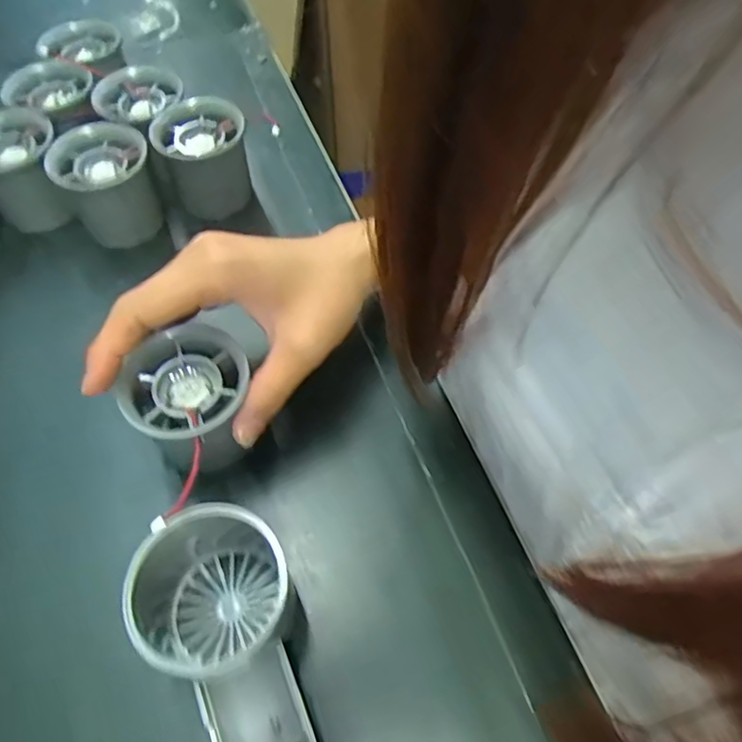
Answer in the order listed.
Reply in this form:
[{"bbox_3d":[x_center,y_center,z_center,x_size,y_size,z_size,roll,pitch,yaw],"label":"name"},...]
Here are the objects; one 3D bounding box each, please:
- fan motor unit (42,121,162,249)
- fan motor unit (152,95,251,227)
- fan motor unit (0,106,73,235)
[{"bbox_3d":[-0.157,-0.108,0.350,0.052,0.054,0.059,-19,60,-11],"label":"fan motor unit"},{"bbox_3d":[-0.104,-0.131,0.364,0.051,0.055,0.052,-9,59,-5],"label":"fan motor unit"},{"bbox_3d":[-0.214,-0.121,0.354,0.054,0.050,0.061,-23,61,-13],"label":"fan motor unit"}]

